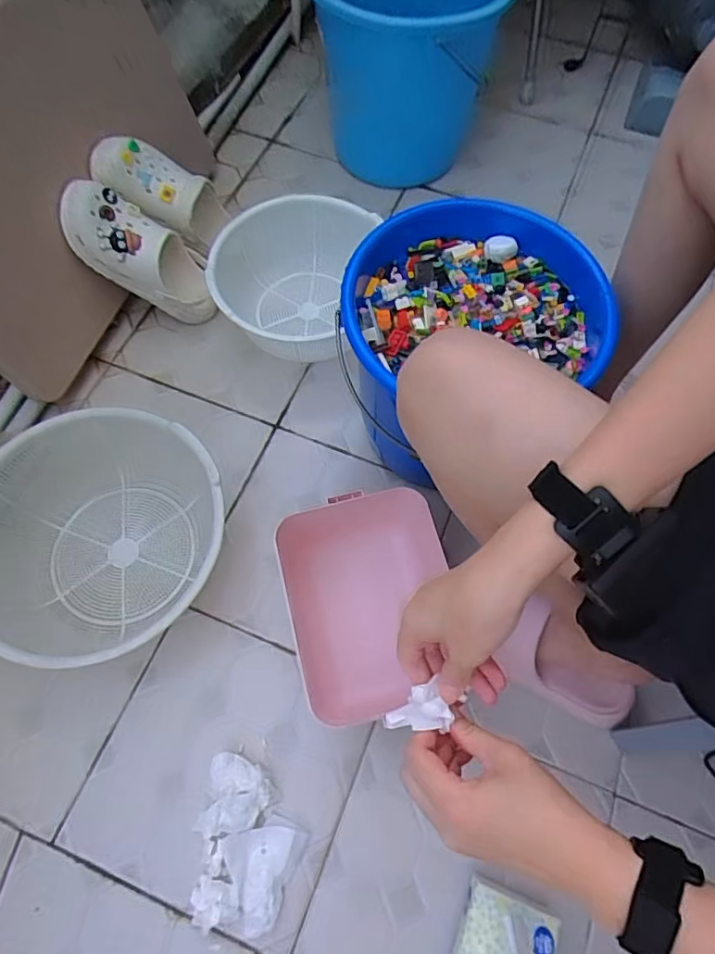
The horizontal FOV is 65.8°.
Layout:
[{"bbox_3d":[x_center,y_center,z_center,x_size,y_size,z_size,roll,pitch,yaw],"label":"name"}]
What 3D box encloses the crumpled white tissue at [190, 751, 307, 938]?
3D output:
[{"bbox_3d":[-0.128,0.418,0.627,0.121,0.045,0.162,13,67,5],"label":"crumpled white tissue"}]

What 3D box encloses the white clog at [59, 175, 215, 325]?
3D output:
[{"bbox_3d":[-0.330,-0.344,0.856,0.246,0.083,0.110,37,66,-33],"label":"white clog"}]

